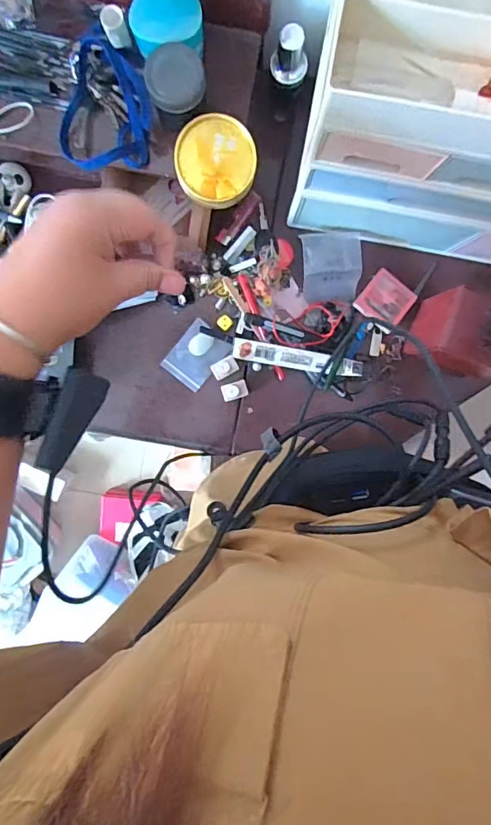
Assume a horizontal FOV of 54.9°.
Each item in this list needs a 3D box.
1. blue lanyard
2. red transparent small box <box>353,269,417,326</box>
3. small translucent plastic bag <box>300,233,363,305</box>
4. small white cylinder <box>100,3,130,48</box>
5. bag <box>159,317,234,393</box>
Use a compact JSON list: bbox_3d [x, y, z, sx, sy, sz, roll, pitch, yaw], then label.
[{"bbox_3d":[-0.148,-0.317,0.485,0.096,0.037,0.121,0,95,-1],"label":"blue lanyard"},{"bbox_3d":[0.182,-0.145,0.614,0.062,0.016,0.063,39,93,-4],"label":"red transparent small box"},{"bbox_3d":[0.108,-0.182,0.594,0.073,0.043,0.082,-4,95,-1],"label":"small translucent plastic bag"},{"bbox_3d":[-0.130,-0.386,0.474,0.022,0.024,0.026,-26,95,1],"label":"small white cylinder"},{"bbox_3d":[-0.065,-0.074,0.626,0.060,0.014,0.079,40,93,-4],"label":"bag"}]

